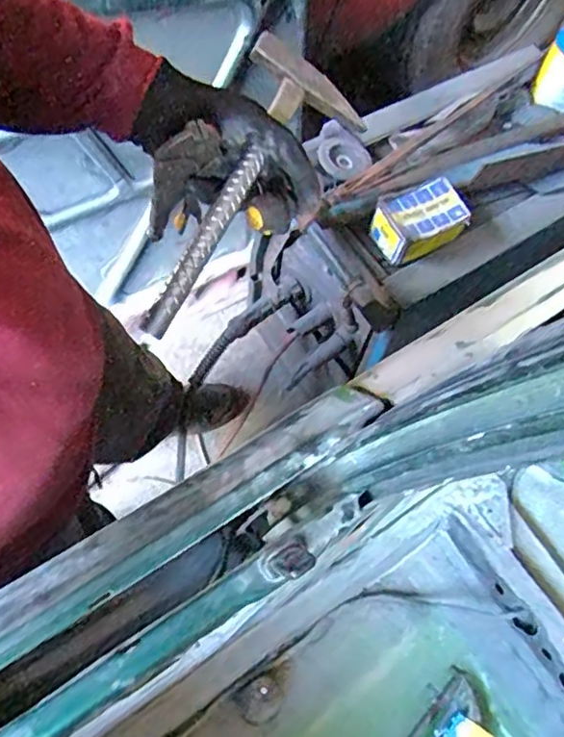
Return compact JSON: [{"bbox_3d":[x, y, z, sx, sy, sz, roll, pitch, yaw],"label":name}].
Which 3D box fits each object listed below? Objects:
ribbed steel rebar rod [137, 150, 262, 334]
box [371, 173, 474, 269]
[{"bbox_3d":[-0.070,-0.108,0.545,0.023,0.016,0.178,29,87,10],"label":"ribbed steel rebar rod"},{"bbox_3d":[0.195,-0.211,0.899,0.127,0.057,0.085,-25,68,-15],"label":"box"}]

